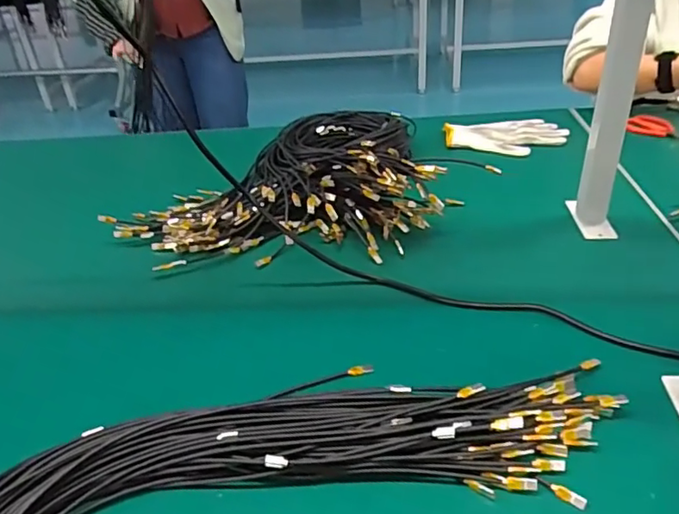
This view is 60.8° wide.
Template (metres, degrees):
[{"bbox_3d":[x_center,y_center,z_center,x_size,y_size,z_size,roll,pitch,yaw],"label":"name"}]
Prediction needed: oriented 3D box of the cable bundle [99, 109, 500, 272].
[{"bbox_3d":[-0.041,-0.113,0.815,0.471,0.085,0.355,-30,40,-33],"label":"cable bundle"}]

